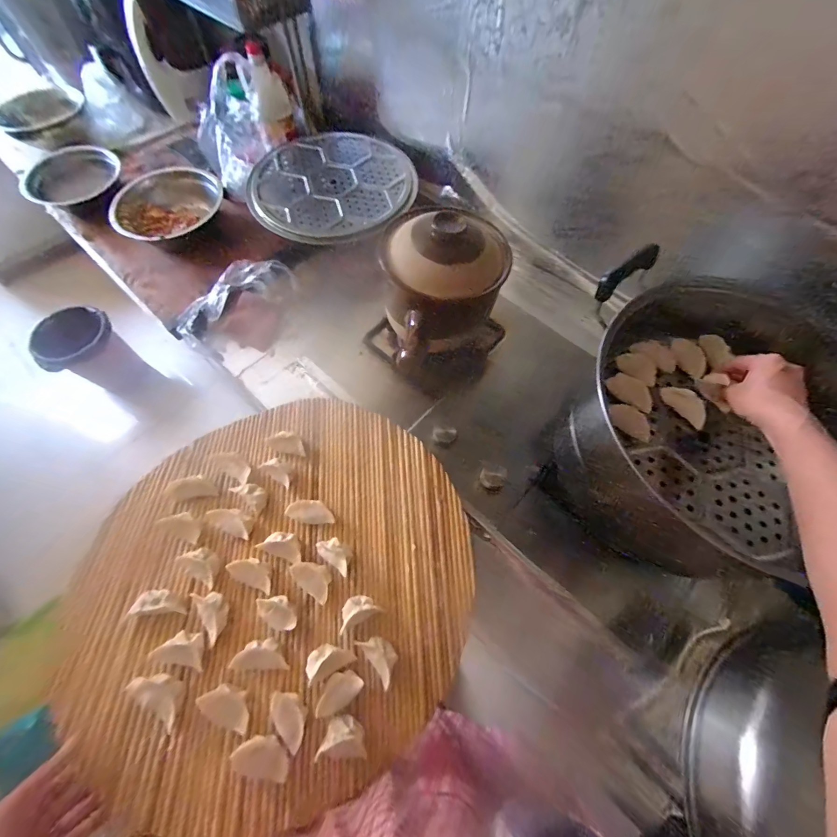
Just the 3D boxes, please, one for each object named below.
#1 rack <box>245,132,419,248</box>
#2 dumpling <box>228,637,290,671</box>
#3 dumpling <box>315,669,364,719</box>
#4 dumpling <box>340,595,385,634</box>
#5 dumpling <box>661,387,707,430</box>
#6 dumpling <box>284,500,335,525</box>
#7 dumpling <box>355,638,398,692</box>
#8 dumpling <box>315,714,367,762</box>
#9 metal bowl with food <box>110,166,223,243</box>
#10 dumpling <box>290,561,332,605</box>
[{"bbox_3d":[-0.176,-0.480,0.731,0.323,0.028,0.299,1,70,-2],"label":"rack"},{"bbox_3d":[-0.188,0.282,0.428,0.058,0.021,0.031,2,65,-2],"label":"dumpling"},{"bbox_3d":[-0.094,0.322,0.424,0.053,0.029,0.033,-42,74,-19],"label":"dumpling"},{"bbox_3d":[-0.079,0.249,0.470,0.053,0.026,0.032,-23,68,-12],"label":"dumpling"},{"bbox_3d":[0.348,-0.019,0.469,0.032,0.014,0.063,-39,73,-18],"label":"dumpling"},{"bbox_3d":[-0.157,0.137,0.524,0.068,0.023,0.031,7,65,1],"label":"dumpling"},{"bbox_3d":[-0.046,0.299,0.452,0.032,0.026,0.059,-34,71,-16],"label":"dumpling"},{"bbox_3d":[-0.084,0.359,0.405,0.051,0.026,0.038,7,65,0],"label":"dumpling"},{"bbox_3d":[-0.524,-0.443,0.750,0.199,0.055,0.211,1,65,-2],"label":"metal bowl with food"},{"bbox_3d":[-0.140,0.213,0.481,0.059,0.028,0.037,35,69,13],"label":"dumpling"}]

